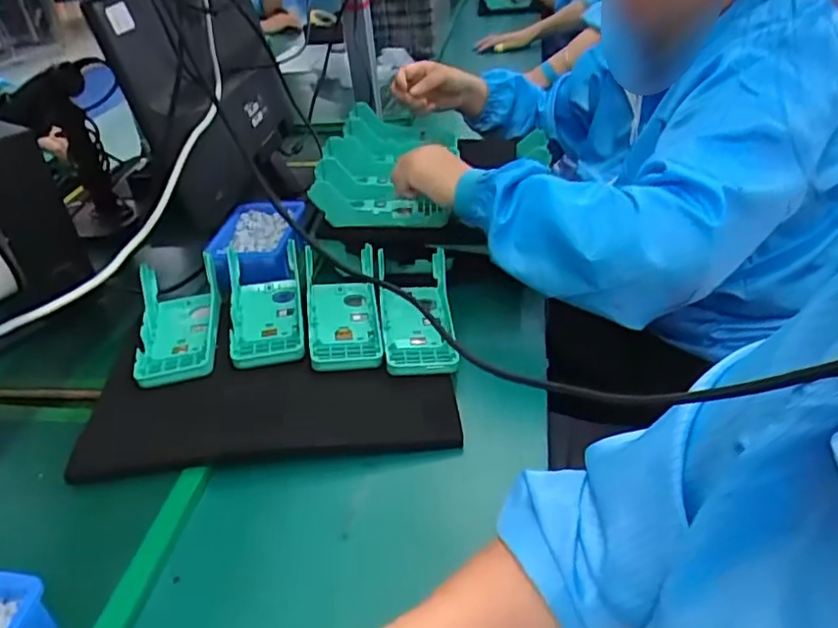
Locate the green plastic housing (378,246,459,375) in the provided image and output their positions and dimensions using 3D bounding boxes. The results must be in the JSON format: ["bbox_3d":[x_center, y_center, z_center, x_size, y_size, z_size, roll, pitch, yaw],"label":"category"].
[{"bbox_3d":[-0.004,-0.005,0.690,0.080,0.044,0.195,-7,38,1],"label":"green plastic housing"}]

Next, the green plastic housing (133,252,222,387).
[{"bbox_3d":[-0.257,0.005,0.662,0.084,0.035,0.170,-14,38,-8],"label":"green plastic housing"}]

